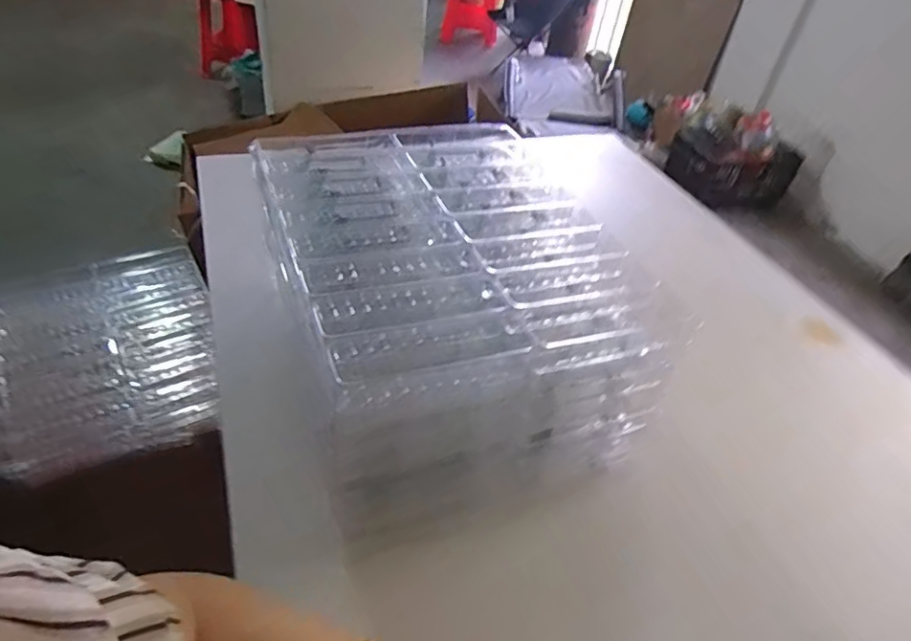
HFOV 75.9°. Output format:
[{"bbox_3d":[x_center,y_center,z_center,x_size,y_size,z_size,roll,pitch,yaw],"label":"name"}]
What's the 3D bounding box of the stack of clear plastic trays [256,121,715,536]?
[{"bbox_3d":[-0.014,-0.025,0.687,0.340,0.218,0.428,-12,44,-20],"label":"stack of clear plastic trays"}]

